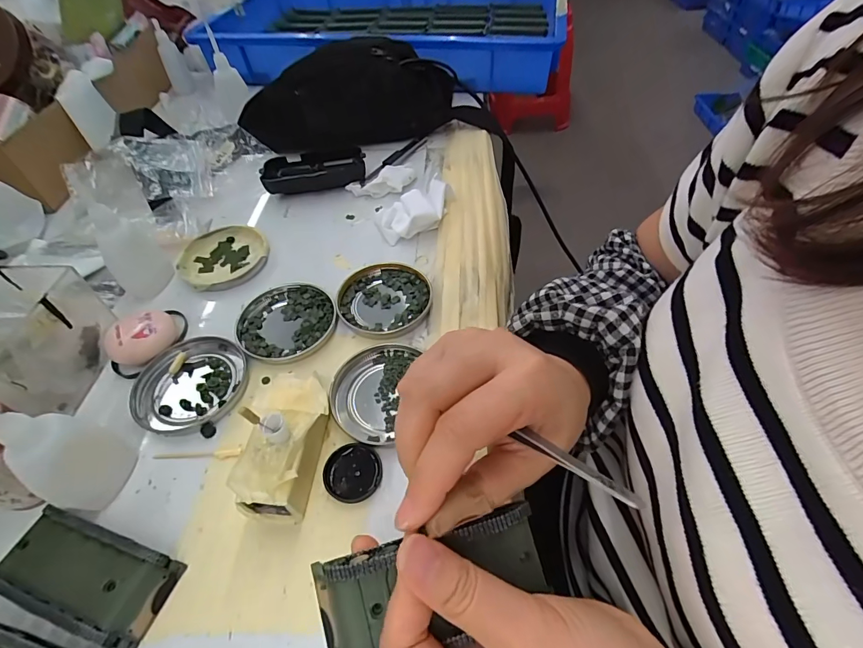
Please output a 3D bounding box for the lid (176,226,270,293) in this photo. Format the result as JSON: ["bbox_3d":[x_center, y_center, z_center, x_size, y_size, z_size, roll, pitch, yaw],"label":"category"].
[{"bbox_3d":[-0.197,-0.063,0.400,0.077,0.014,0.075,-1,51,1],"label":"lid"}]

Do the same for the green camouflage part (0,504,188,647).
[{"bbox_3d":[-0.191,0.135,0.231,0.097,0.018,0.042,14,53,13],"label":"green camouflage part"}]

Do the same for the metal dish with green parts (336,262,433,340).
[{"bbox_3d":[-0.040,-0.021,0.354,0.076,0.007,0.076,-1,51,1],"label":"metal dish with green parts"}]

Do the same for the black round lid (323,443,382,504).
[{"bbox_3d":[-0.049,0.093,0.265,0.034,0.007,0.034,-1,51,1],"label":"black round lid"}]

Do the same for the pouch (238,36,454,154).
[{"bbox_3d":[-0.104,-0.289,0.519,0.249,0.092,0.087,-14,52,-9],"label":"pouch"}]

